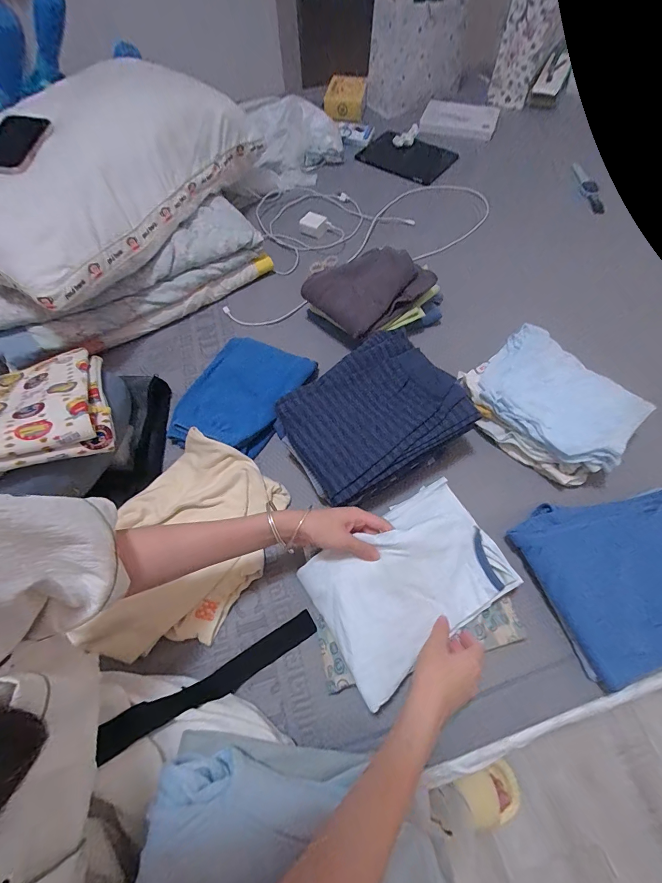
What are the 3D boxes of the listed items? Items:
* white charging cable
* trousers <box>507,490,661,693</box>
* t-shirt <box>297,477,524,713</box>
[{"bbox_3d":[0.022,-0.538,0.872,0.711,0.032,0.397,-30,66,-13],"label":"white charging cable"},{"bbox_3d":[0.409,0.166,0.481,0.252,0.056,0.205,-21,64,-9],"label":"trousers"},{"bbox_3d":[0.103,0.169,0.446,0.243,0.072,0.167,-31,66,-13],"label":"t-shirt"}]

